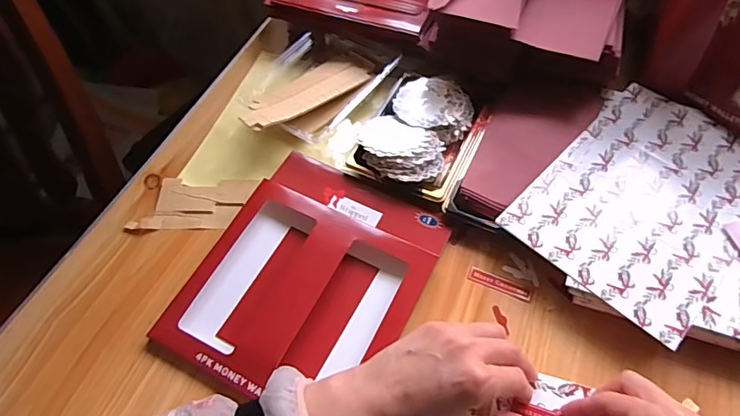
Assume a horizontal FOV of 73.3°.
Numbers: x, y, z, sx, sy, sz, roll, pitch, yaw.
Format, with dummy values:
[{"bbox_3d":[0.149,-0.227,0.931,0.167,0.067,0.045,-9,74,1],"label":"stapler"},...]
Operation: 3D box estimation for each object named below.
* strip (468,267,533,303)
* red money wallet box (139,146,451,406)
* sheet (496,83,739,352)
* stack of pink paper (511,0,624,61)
[{"bbox_3d":[0.121,0.070,0.463,0.058,0.004,0.015,21,63,16],"label":"strip"},{"bbox_3d":[-0.054,0.058,0.459,0.193,0.014,0.231,23,63,17],"label":"red money wallet box"},{"bbox_3d":[0.270,-0.015,0.477,0.170,0.004,0.256,39,65,24],"label":"sheet"},{"bbox_3d":[0.233,-0.235,0.554,0.105,0.026,0.179,18,62,14],"label":"stack of pink paper"}]

